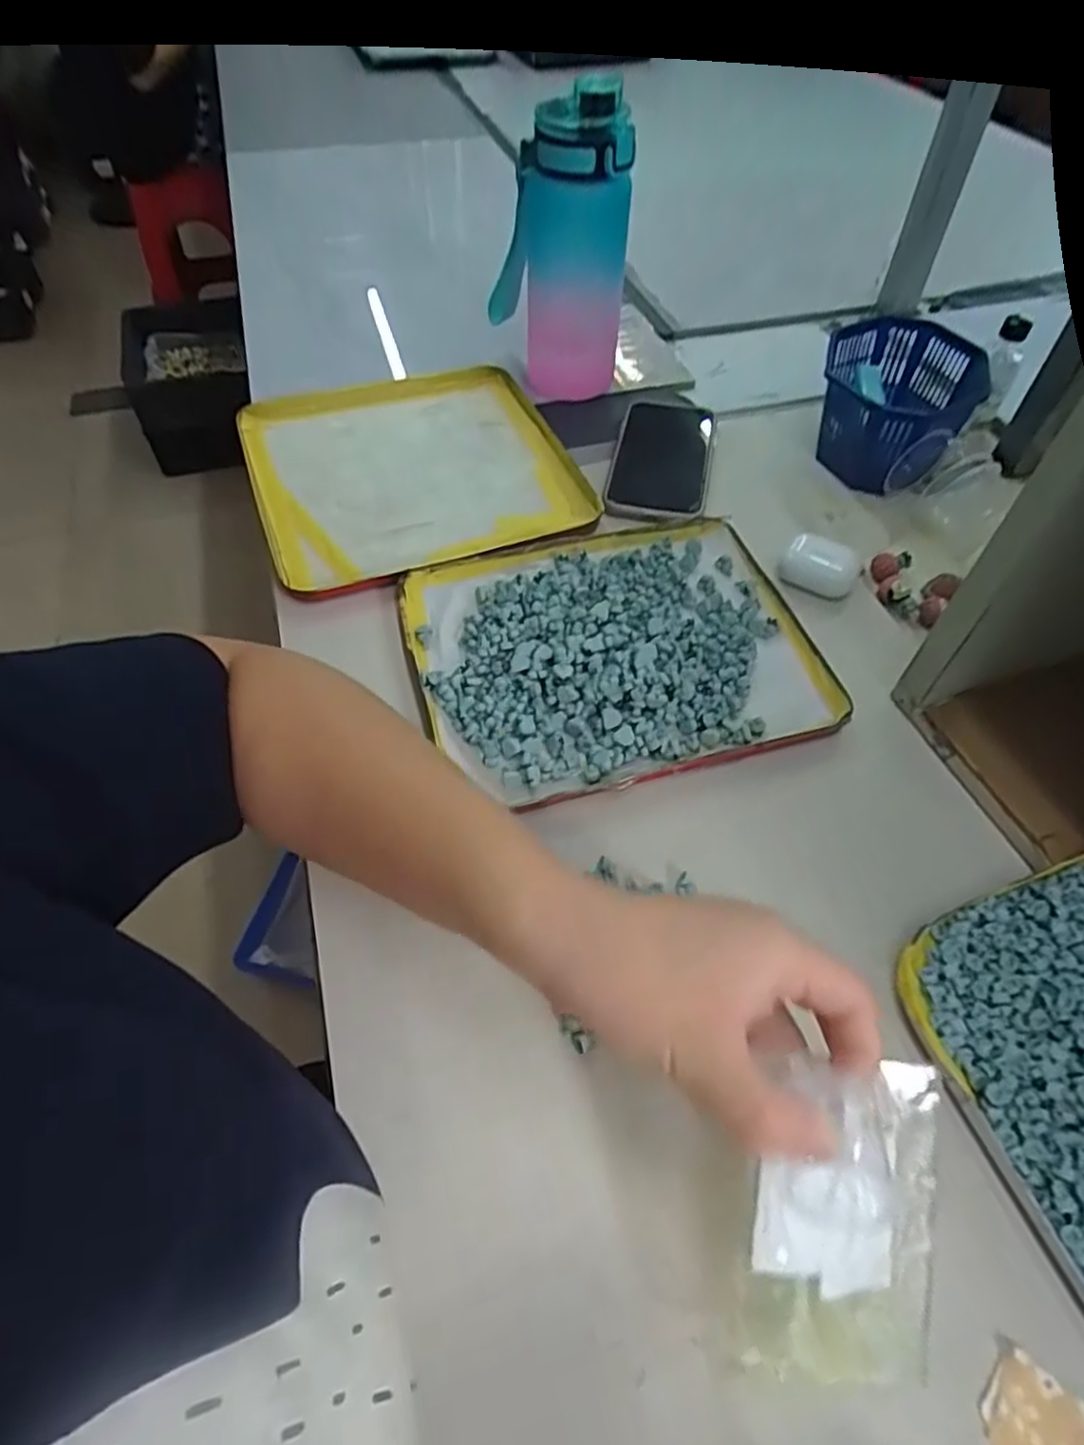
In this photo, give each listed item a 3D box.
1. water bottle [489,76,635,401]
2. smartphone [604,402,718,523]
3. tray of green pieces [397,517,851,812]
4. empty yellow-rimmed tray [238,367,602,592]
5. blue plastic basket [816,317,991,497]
[{"bbox_3d":[0.013,-0.388,0.593,0.106,0.206,0.116,-5,56,-4],"label":"water bottle"},{"bbox_3d":[0.099,-0.218,0.582,0.077,0.007,0.161,9,55,9],"label":"smartphone"},{"bbox_3d":[0.045,-0.054,0.458,0.245,0.016,0.203,-16,55,-9],"label":"tray of green pieces"},{"bbox_3d":[-0.106,-0.212,0.576,0.241,0.017,0.257,-19,55,-11],"label":"empty yellow-rimmed tray"},{"bbox_3d":[0.292,-0.261,0.602,0.117,0.074,0.166,15,56,10],"label":"blue plastic basket"}]

